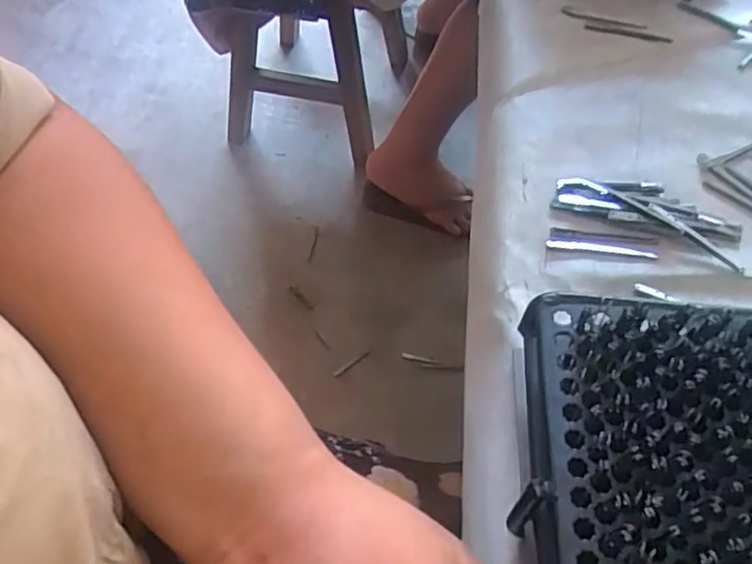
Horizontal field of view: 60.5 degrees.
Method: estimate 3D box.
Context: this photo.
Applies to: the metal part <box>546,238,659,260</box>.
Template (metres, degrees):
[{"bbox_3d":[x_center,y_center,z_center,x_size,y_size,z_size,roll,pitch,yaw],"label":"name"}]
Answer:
[{"bbox_3d":[0.143,-0.021,0.409,0.067,0.006,0.008,11,57,8],"label":"metal part"}]

